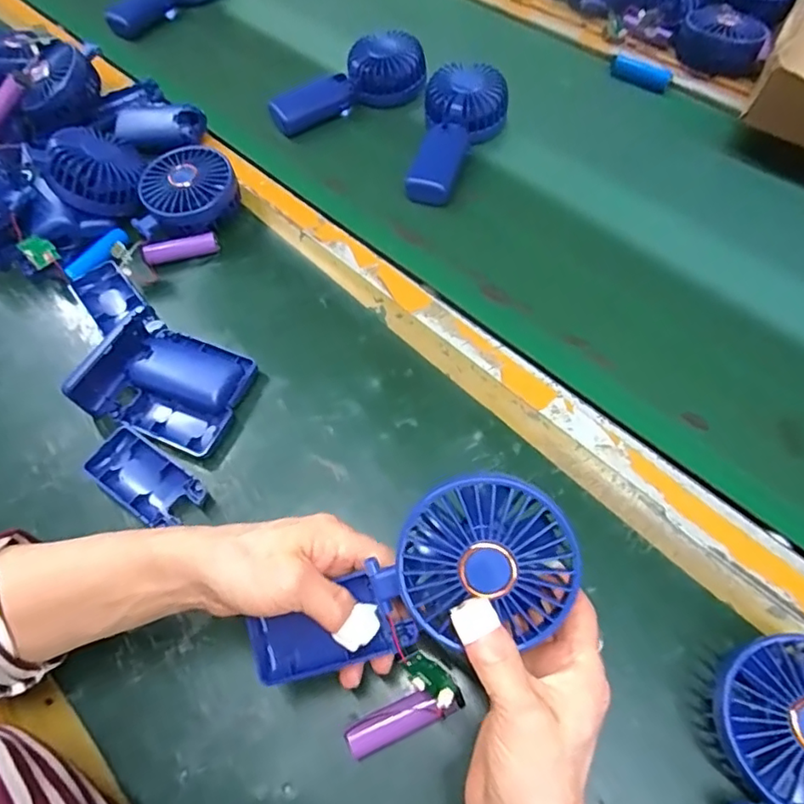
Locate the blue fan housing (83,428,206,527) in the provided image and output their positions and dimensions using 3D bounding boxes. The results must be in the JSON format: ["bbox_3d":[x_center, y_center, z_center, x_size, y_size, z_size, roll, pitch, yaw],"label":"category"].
[{"bbox_3d":[-0.189,0.058,0.420,0.087,0.013,0.043,30,66,18],"label":"blue fan housing"}]

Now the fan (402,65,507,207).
[{"bbox_3d":[0.057,-0.269,0.570,0.079,0.048,0.161,10,61,8],"label":"fan"}]

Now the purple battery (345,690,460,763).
[{"bbox_3d":[0.000,0.186,0.333,0.064,0.018,0.019,-22,61,-10],"label":"purple battery"}]

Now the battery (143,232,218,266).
[{"bbox_3d":[-0.202,-0.139,0.522,0.065,0.020,0.013,-13,60,-5],"label":"battery"}]

